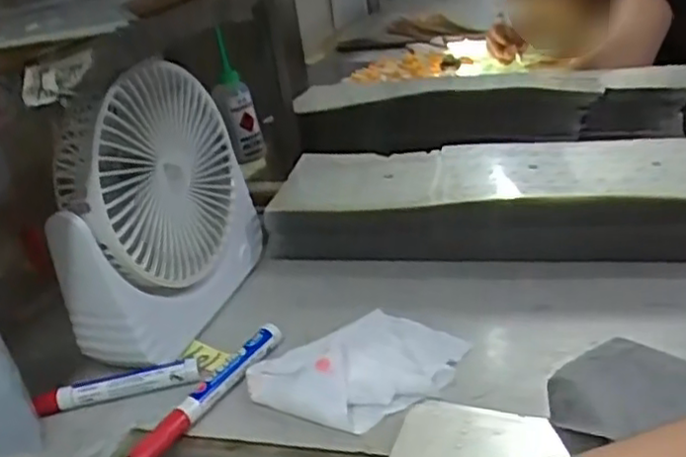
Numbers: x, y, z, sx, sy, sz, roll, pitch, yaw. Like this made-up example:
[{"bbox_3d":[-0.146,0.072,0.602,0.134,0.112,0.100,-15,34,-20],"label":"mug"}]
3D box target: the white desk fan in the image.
[{"bbox_3d":[-0.139,-0.018,0.528,0.079,0.193,0.191,8,28,15],"label":"white desk fan"}]

